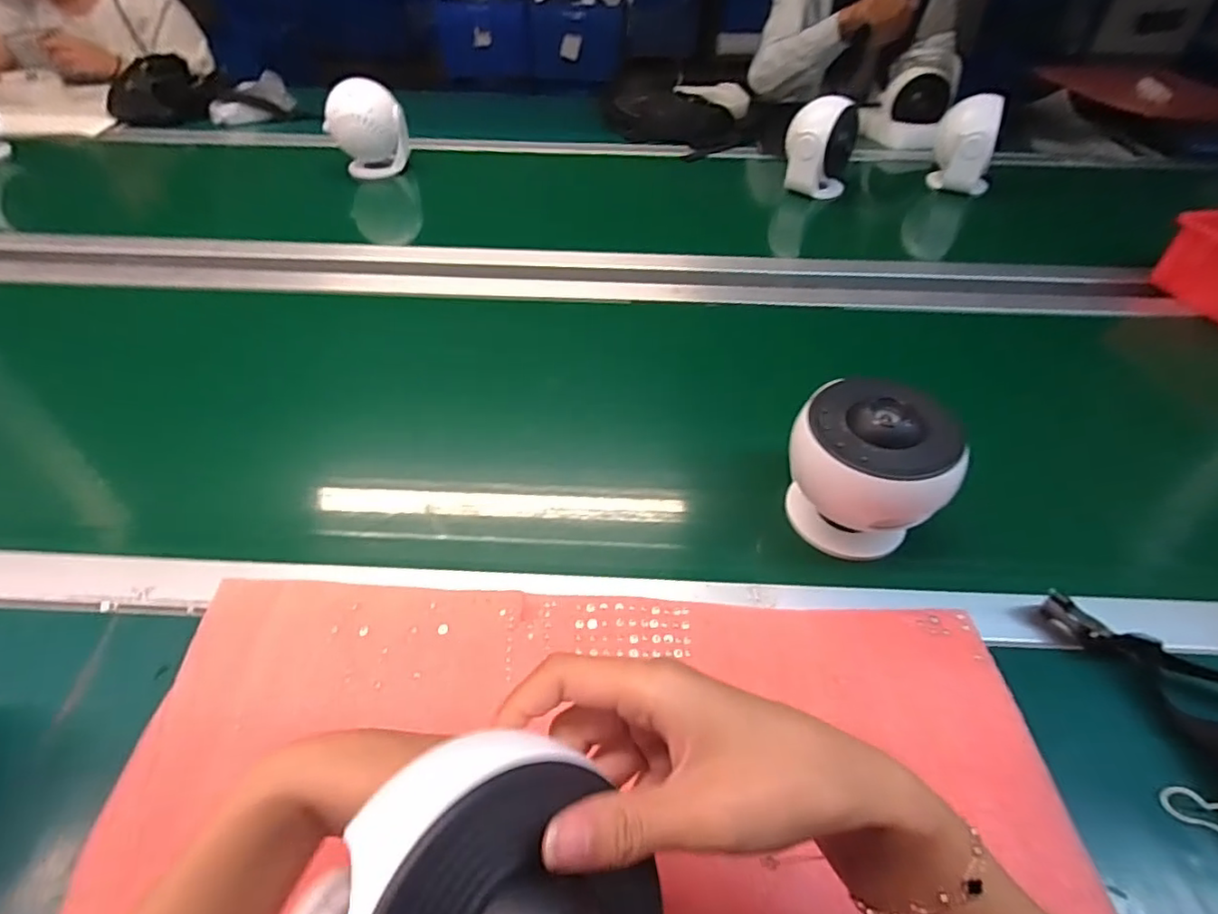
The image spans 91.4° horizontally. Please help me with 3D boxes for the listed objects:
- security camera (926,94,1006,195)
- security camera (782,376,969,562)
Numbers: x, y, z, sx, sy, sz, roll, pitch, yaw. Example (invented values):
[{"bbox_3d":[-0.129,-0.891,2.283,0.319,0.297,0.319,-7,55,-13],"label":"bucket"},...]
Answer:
[{"bbox_3d":[0.605,-0.527,1.001,0.100,0.139,0.084,21,50,16],"label":"security camera"},{"bbox_3d":[0.193,0.008,0.444,0.092,0.112,0.086,-9,47,-10],"label":"security camera"}]

